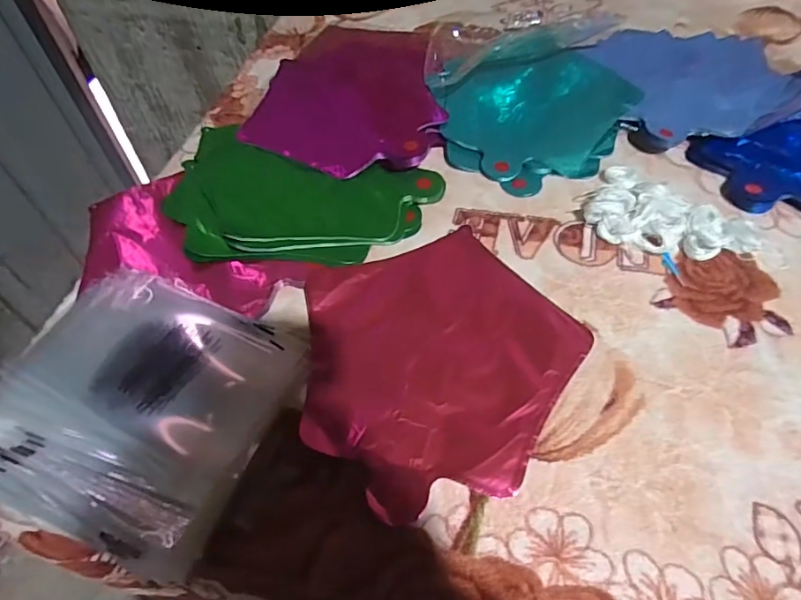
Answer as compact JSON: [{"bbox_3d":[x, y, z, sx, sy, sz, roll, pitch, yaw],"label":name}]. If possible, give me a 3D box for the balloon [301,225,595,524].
[{"bbox_3d":[0.034,0.040,0.409,0.223,0.010,0.228,-14,53,-9],"label":"balloon"}]

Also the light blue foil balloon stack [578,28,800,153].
[{"bbox_3d":[0.374,-0.280,0.629,0.235,0.026,0.270,-1,52,1],"label":"light blue foil balloon stack"}]

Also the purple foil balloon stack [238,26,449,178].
[{"bbox_3d":[-0.053,-0.273,0.633,0.235,0.022,0.326,10,53,9],"label":"purple foil balloon stack"}]

